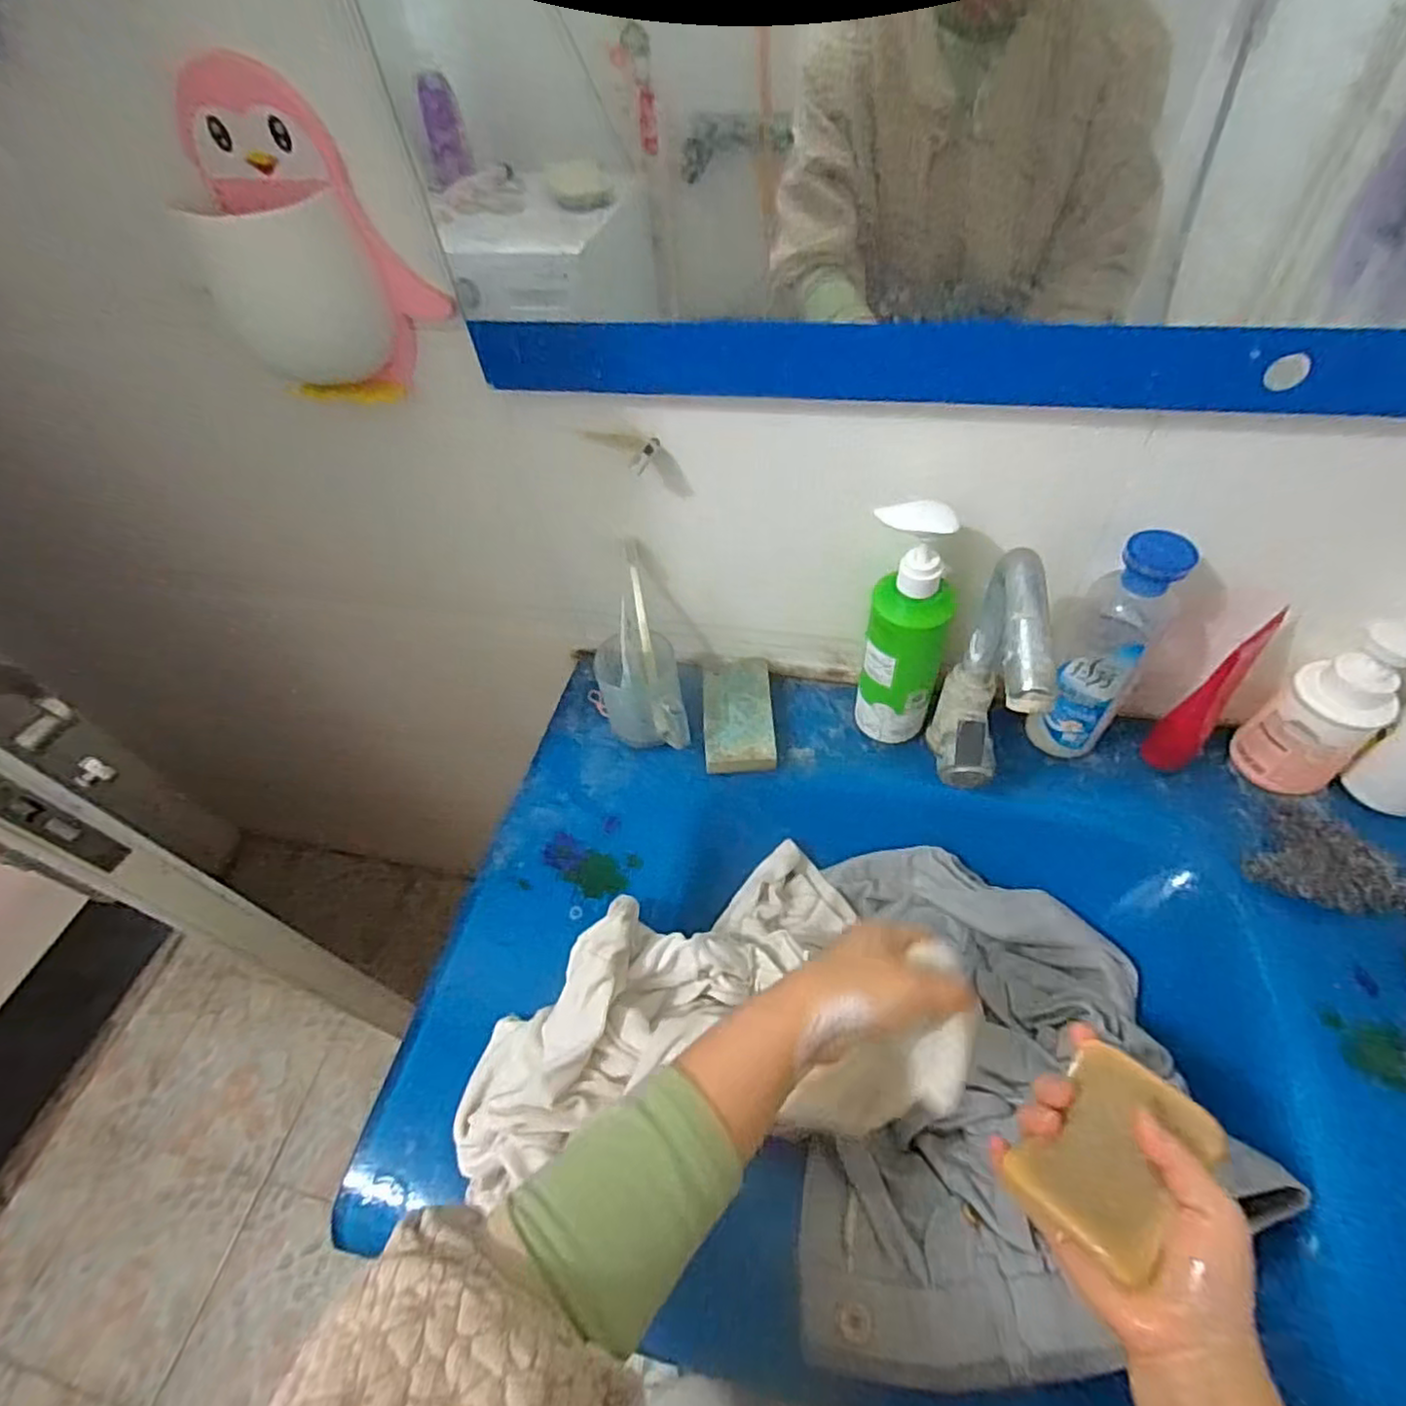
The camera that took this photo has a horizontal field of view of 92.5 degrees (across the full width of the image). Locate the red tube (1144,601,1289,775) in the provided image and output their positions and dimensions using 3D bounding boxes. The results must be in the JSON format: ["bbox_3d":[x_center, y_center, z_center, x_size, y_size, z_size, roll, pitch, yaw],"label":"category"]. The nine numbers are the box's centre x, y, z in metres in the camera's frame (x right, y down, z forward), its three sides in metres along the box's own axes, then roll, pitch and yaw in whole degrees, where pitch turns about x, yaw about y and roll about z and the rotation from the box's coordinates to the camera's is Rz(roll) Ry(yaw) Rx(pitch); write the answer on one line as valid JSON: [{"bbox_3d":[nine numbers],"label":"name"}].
[{"bbox_3d":[0.416,-0.002,0.551,0.051,0.163,0.035,-33,56,-19],"label":"red tube"}]

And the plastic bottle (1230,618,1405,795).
[{"bbox_3d":[0.495,0.009,0.535,0.061,0.161,0.072,-29,55,-16],"label":"plastic bottle"}]

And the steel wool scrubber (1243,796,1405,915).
[{"bbox_3d":[0.484,0.127,0.528,0.088,0.029,0.098,-25,54,-13],"label":"steel wool scrubber"}]

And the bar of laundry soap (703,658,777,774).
[{"bbox_3d":[0.035,0.013,0.669,0.066,0.027,0.127,-3,52,3],"label":"bar of laundry soap"}]

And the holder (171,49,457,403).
[{"bbox_3d":[-0.256,-0.295,0.450,0.151,0.178,0.043,-7,52,1],"label":"holder"}]

